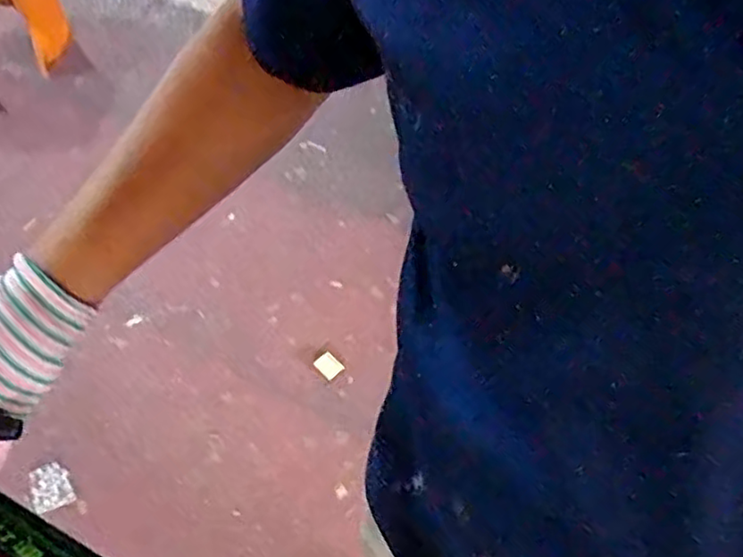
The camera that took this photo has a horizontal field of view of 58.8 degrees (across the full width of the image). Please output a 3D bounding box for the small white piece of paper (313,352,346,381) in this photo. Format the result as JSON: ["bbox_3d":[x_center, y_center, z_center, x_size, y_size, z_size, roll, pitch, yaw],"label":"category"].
[{"bbox_3d":[-0.105,0.213,1.620,0.051,0.008,0.068,-36,61,-28],"label":"small white piece of paper"}]

